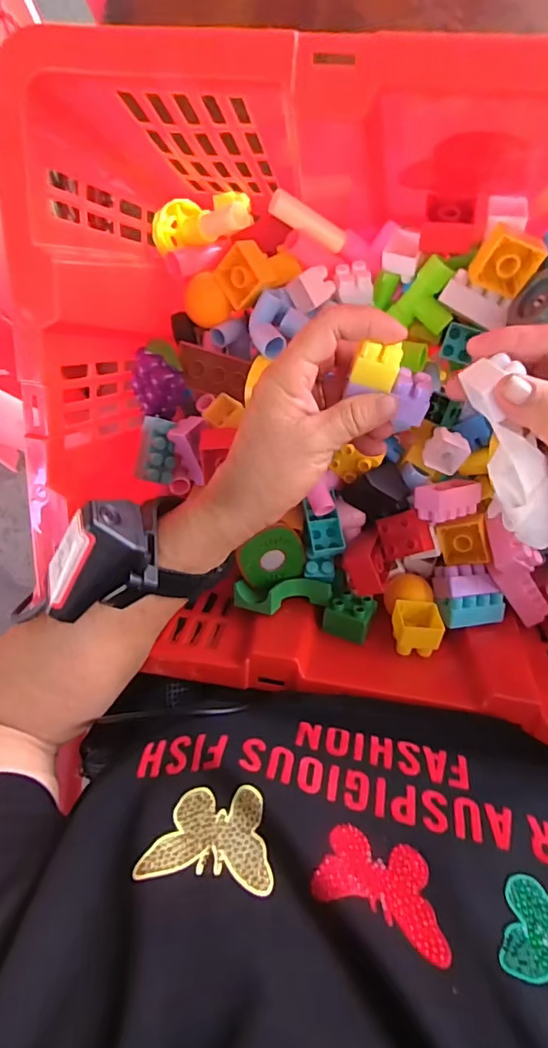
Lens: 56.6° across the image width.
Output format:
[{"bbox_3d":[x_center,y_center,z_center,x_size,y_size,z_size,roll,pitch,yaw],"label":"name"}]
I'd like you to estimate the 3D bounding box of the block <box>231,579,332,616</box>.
[{"bbox_3d":[0.007,0.054,0.376,0.071,0.022,0.024,0,75,-5],"label":"block"}]

